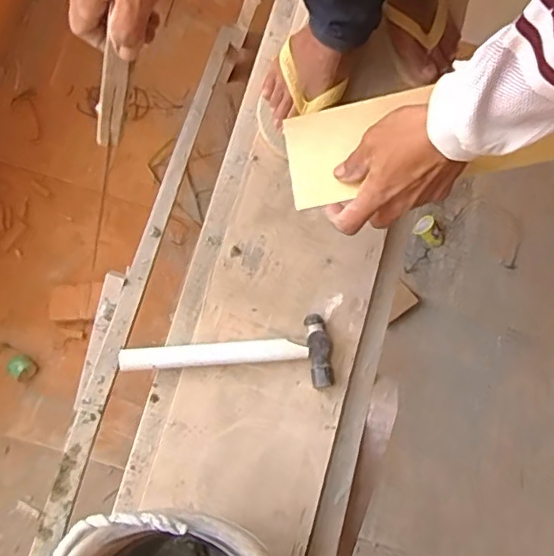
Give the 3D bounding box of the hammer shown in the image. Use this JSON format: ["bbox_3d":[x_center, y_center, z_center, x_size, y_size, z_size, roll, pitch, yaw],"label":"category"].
[{"bbox_3d":[-0.059,0.084,0.694,0.246,0.033,0.082,3,79,-6],"label":"hammer"}]

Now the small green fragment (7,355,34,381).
[{"bbox_3d":[-0.705,0.249,1.581,0.056,0.074,0.063,-33,85,-11],"label":"small green fragment"}]

